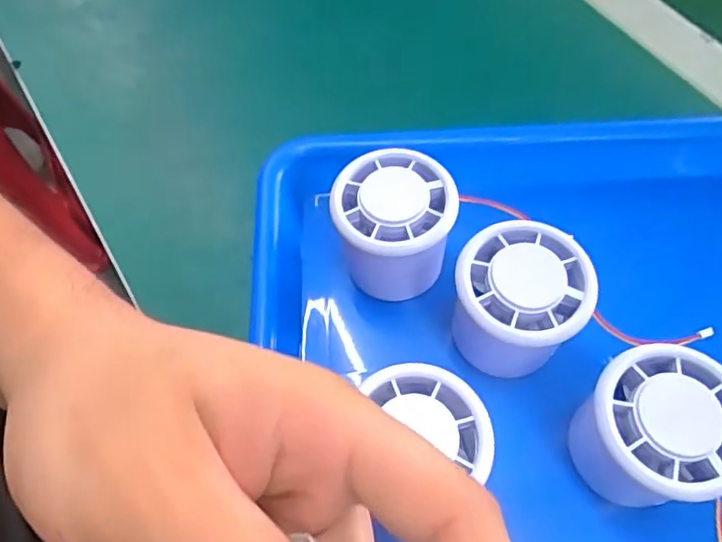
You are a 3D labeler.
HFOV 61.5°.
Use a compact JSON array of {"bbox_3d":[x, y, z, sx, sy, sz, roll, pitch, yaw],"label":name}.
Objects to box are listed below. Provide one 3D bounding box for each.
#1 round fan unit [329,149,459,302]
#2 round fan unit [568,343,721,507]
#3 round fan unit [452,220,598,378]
[{"bbox_3d":[0.015,-0.019,0.291,0.053,0.062,0.055,0,62,1],"label":"round fan unit"},{"bbox_3d":[0.118,0.065,0.244,0.052,0.057,0.054,0,62,1],"label":"round fan unit"},{"bbox_3d":[0.070,0.015,0.272,0.054,0.057,0.052,0,62,1],"label":"round fan unit"}]

